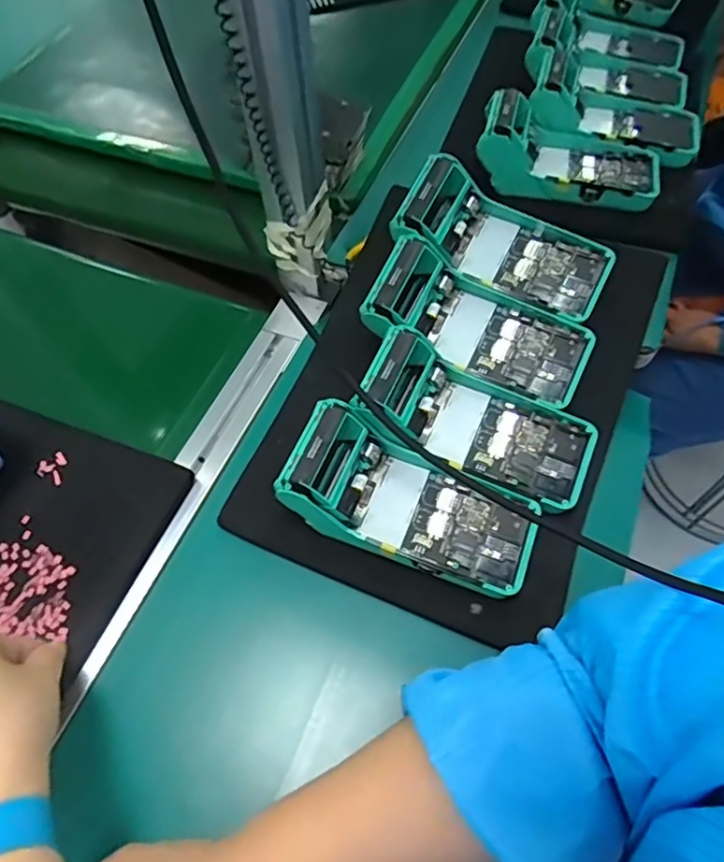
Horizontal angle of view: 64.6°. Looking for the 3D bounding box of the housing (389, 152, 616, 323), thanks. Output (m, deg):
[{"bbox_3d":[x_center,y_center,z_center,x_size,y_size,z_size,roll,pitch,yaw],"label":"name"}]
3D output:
[{"bbox_3d":[0.116,-0.155,0.480,0.172,0.058,0.078,28,63,-2],"label":"housing"}]

